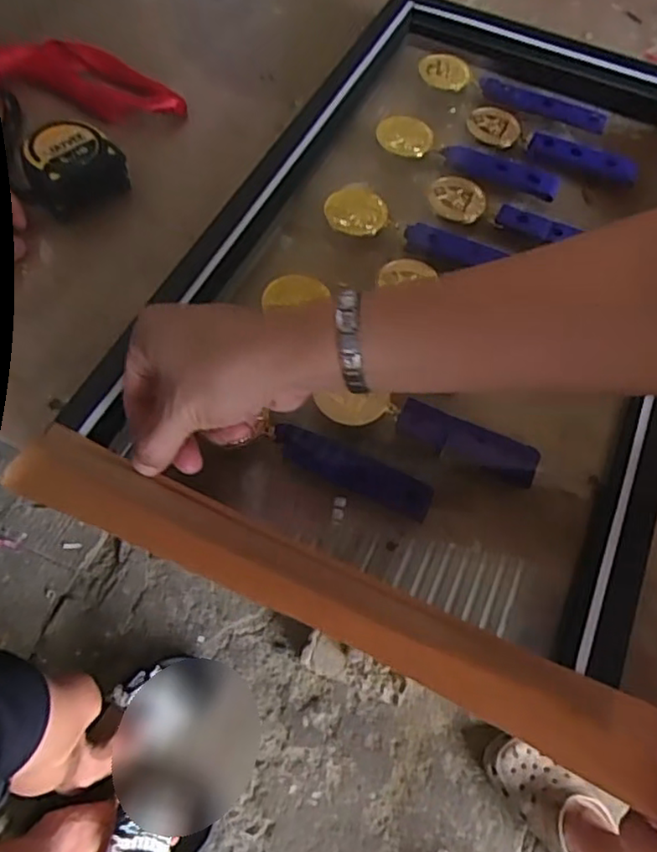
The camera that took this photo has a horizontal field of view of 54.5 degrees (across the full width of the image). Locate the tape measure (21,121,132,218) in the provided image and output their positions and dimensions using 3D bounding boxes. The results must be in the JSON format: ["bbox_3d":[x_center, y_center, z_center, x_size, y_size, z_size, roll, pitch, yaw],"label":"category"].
[{"bbox_3d":[-0.200,-0.202,0.500,0.073,0.039,0.064,-32,66,-18],"label":"tape measure"}]

